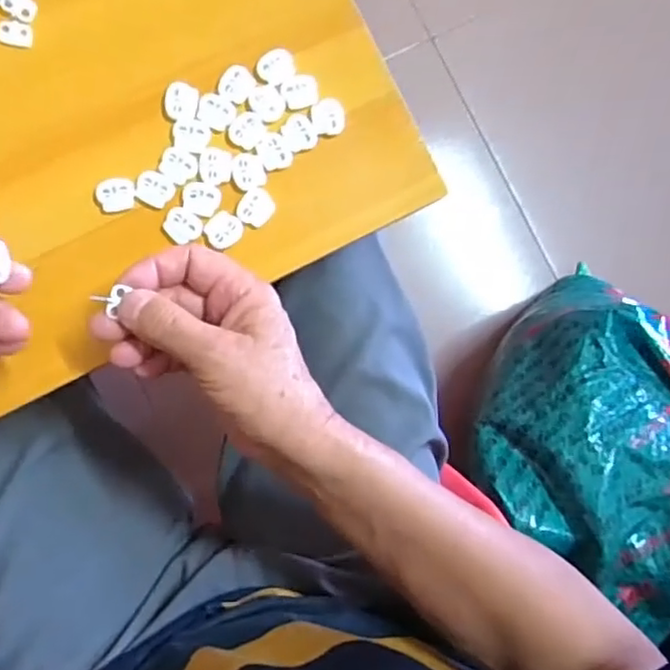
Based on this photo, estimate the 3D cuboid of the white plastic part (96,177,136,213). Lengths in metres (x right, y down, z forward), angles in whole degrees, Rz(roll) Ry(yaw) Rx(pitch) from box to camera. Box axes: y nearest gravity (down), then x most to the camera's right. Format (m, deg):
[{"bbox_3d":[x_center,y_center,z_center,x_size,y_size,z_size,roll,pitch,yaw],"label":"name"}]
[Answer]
[{"bbox_3d":[-0.131,-0.084,0.383,0.022,0.004,0.018,-13,89,-7],"label":"white plastic part"}]

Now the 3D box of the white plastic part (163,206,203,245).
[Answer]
[{"bbox_3d":[-0.093,-0.066,0.386,0.023,0.004,0.021,33,84,-5],"label":"white plastic part"}]

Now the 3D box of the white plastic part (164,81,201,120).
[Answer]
[{"bbox_3d":[-0.093,-0.143,0.388,0.020,0.004,0.022,8,87,-7],"label":"white plastic part"}]

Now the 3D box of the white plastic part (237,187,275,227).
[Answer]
[{"bbox_3d":[-0.048,-0.078,0.391,0.020,0.004,0.023,39,84,-4],"label":"white plastic part"}]

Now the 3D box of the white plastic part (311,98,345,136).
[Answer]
[{"bbox_3d":[-0.004,-0.136,0.399,0.020,0.005,0.022,0,88,-7],"label":"white plastic part"}]

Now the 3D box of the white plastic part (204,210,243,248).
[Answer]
[{"bbox_3d":[-0.068,-0.064,0.387,0.022,0.004,0.020,-41,93,-7],"label":"white plastic part"}]

